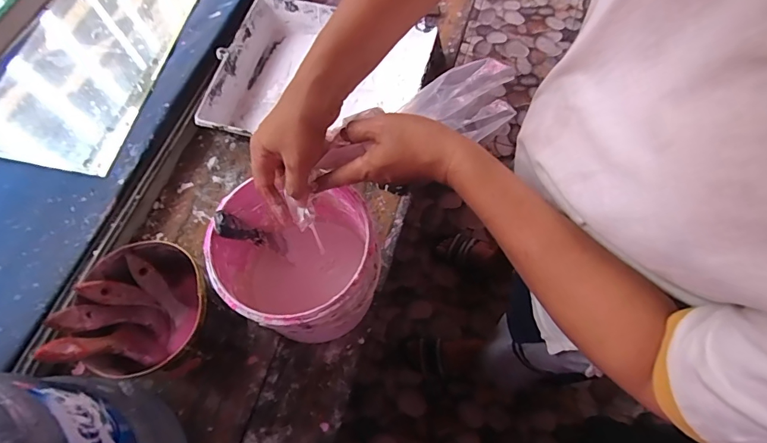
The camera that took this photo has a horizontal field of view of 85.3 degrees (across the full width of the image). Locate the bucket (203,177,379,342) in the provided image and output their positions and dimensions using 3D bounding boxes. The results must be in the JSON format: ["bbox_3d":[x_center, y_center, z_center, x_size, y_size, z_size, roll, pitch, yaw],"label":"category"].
[{"bbox_3d":[-0.104,0.058,0.536,0.179,0.196,0.164,0,68,0],"label":"bucket"}]

